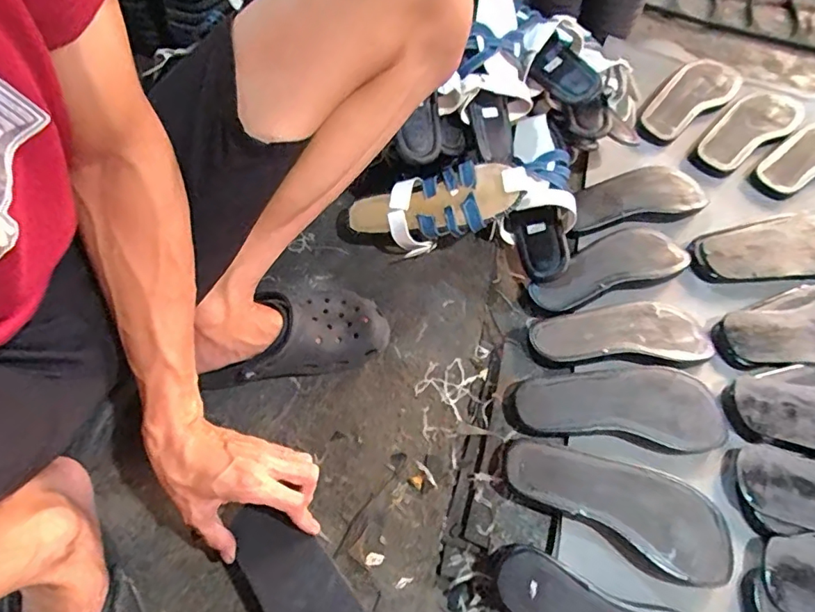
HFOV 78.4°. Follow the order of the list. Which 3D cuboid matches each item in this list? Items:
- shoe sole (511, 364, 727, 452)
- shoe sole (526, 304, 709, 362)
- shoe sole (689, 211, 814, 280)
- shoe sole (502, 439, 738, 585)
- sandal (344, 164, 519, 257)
[{"bbox_3d":[0.240,0.110,0.567,0.233,0.026,0.089,8,64,2],"label":"shoe sole"},{"bbox_3d":[0.265,0.032,0.621,0.223,0.029,0.080,-1,64,-2],"label":"shoe sole"},{"bbox_3d":[0.535,-0.083,0.718,0.259,0.020,0.102,-7,64,-5],"label":"shoe sole"},{"bbox_3d":[0.218,0.200,0.517,0.231,0.024,0.082,26,66,11],"label":"shoe sole"},{"bbox_3d":[0.033,-0.127,0.664,0.222,0.046,0.098,-11,63,12],"label":"sandal"}]

